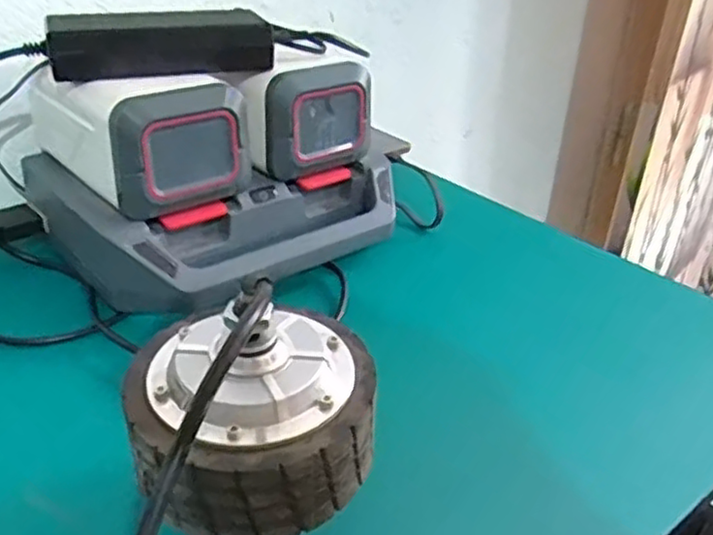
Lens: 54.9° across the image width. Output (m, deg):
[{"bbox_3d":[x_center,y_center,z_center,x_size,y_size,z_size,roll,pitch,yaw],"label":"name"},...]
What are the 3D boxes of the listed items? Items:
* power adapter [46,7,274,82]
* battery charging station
[{"bbox_3d":[-0.153,-0.180,0.543,0.169,0.042,0.068,-10,32,-21],"label":"power adapter"},{"bbox_3d":[-0.123,-0.112,0.620,0.298,0.145,0.255,-21,37,-35],"label":"battery charging station"}]

